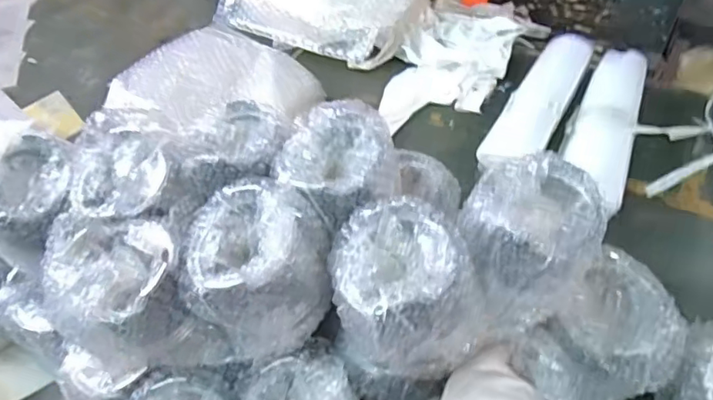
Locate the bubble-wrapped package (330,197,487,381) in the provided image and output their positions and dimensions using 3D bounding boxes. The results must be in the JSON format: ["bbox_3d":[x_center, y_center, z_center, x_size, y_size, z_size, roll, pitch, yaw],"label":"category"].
[{"bbox_3d":[0.043,0.072,0.458,0.118,0.109,0.112,-5,53,4],"label":"bubble-wrapped package"}]

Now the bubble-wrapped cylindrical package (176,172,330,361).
[{"bbox_3d":[-0.089,0.054,0.492,0.129,0.102,0.127,-36,57,-18],"label":"bubble-wrapped cylindrical package"}]

